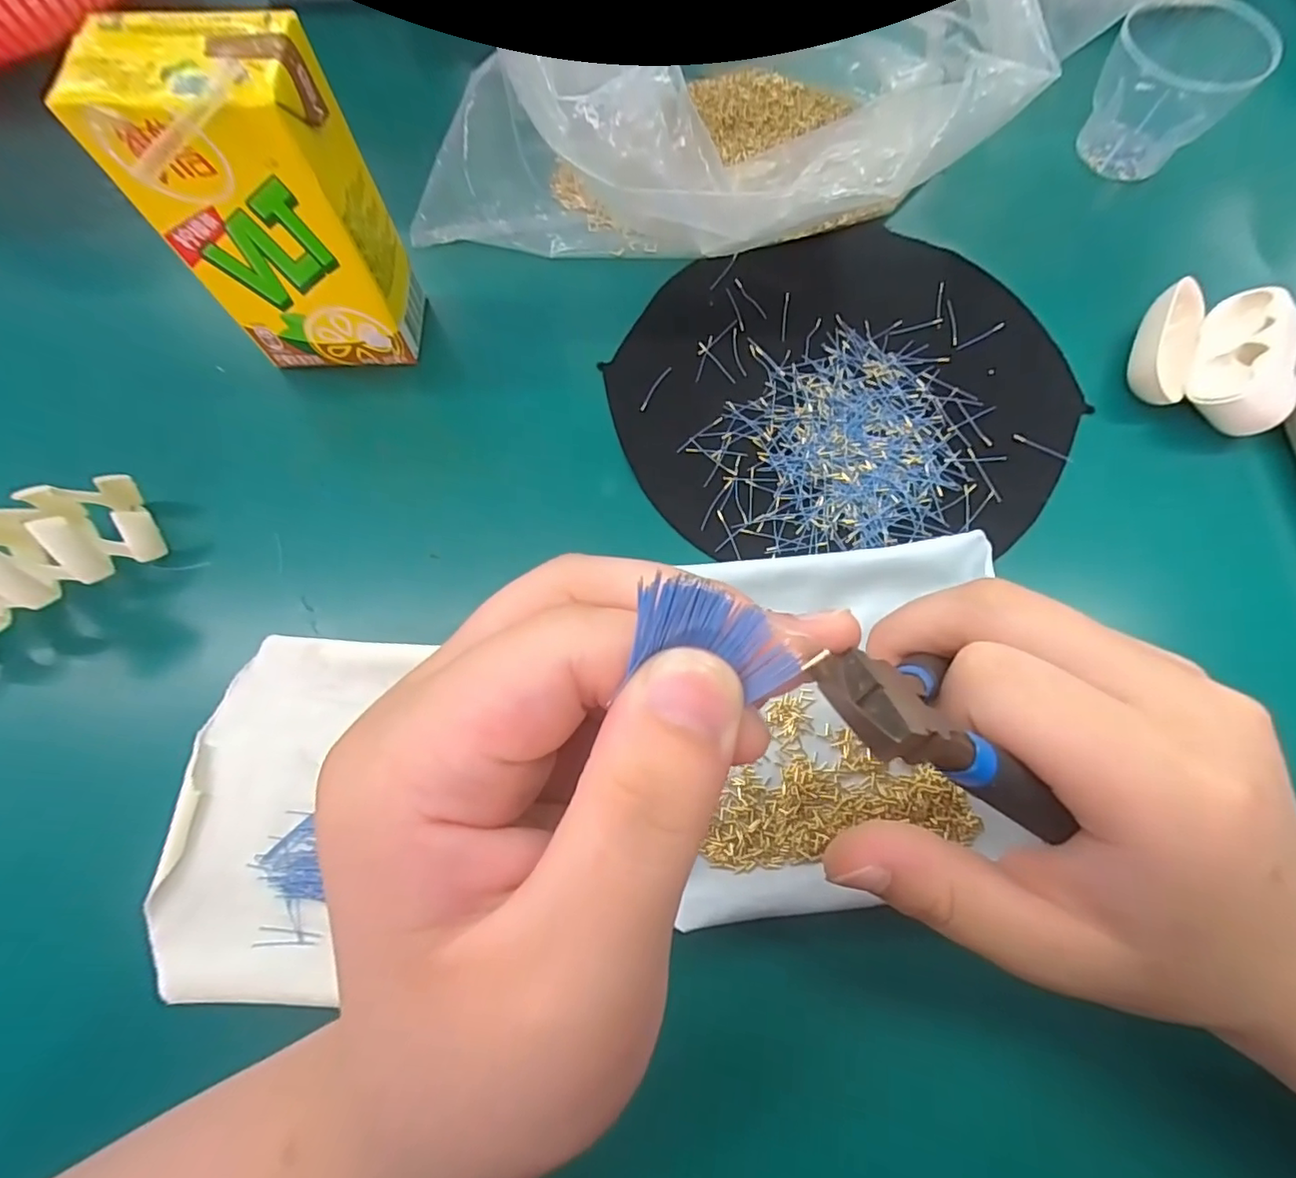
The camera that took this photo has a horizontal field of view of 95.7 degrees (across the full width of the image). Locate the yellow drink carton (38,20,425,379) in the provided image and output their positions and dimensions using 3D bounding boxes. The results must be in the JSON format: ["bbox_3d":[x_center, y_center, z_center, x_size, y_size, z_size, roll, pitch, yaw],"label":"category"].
[{"bbox_3d":[-0.136,-0.135,0.219,0.069,0.108,0.046,-2,71,0],"label":"yellow drink carton"}]

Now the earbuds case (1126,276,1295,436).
[{"bbox_3d":[0.236,-0.098,0.246,0.059,0.031,0.060,24,73,9],"label":"earbuds case"}]

